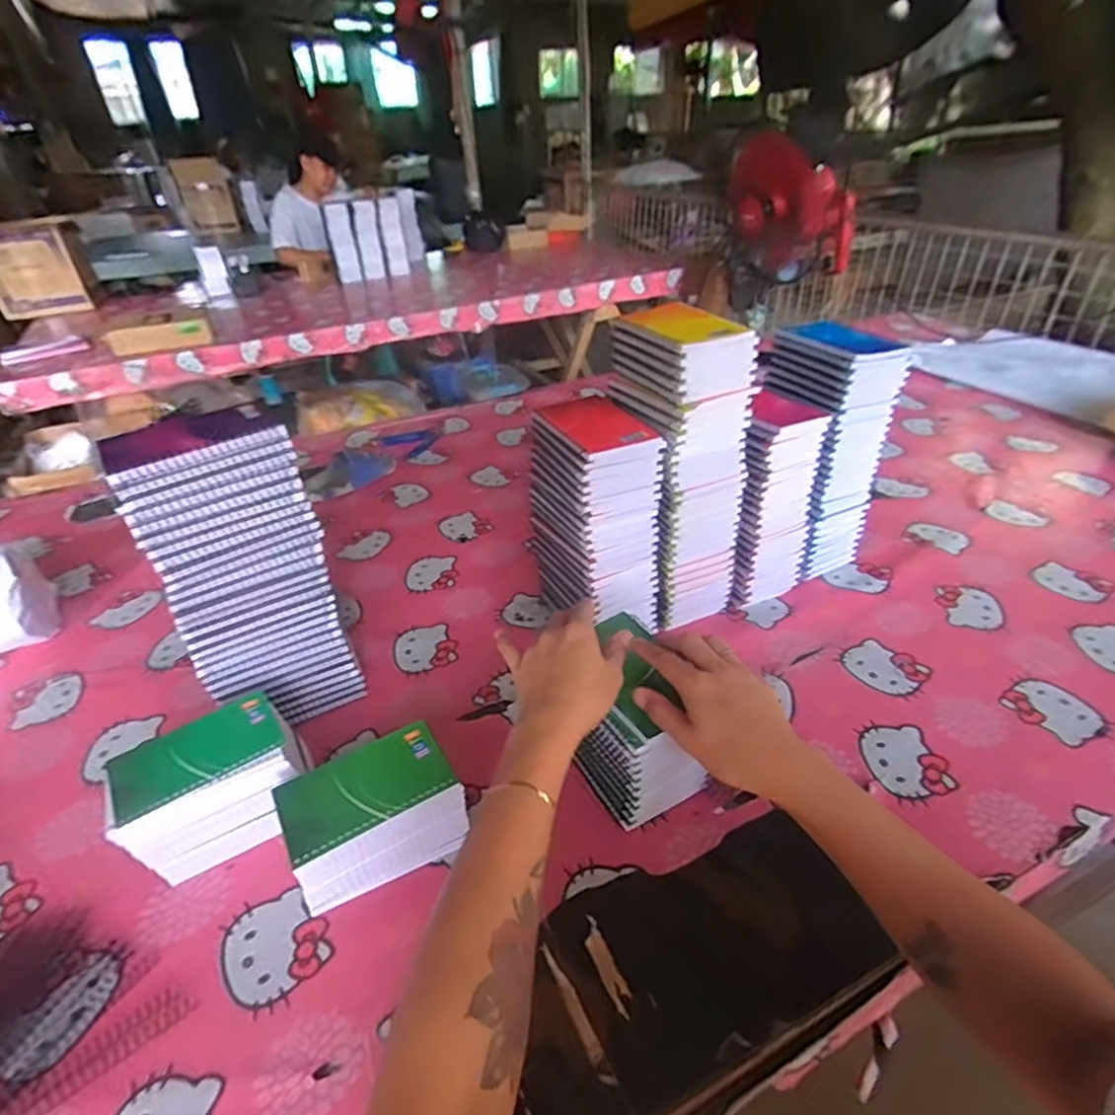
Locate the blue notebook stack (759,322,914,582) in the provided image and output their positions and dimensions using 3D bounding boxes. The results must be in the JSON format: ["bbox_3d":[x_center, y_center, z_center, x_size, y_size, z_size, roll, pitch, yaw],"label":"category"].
[{"bbox_3d":[0.326,-0.127,0.793,0.106,0.289,0.130,-18,37,-20],"label":"blue notebook stack"}]

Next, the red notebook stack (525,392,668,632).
[{"bbox_3d":[0.041,-0.031,0.701,0.094,0.257,0.128,-20,38,-22],"label":"red notebook stack"}]

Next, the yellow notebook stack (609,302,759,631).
[{"bbox_3d":[0.128,-0.090,0.716,0.107,0.339,0.143,-20,38,-22],"label":"yellow notebook stack"}]

